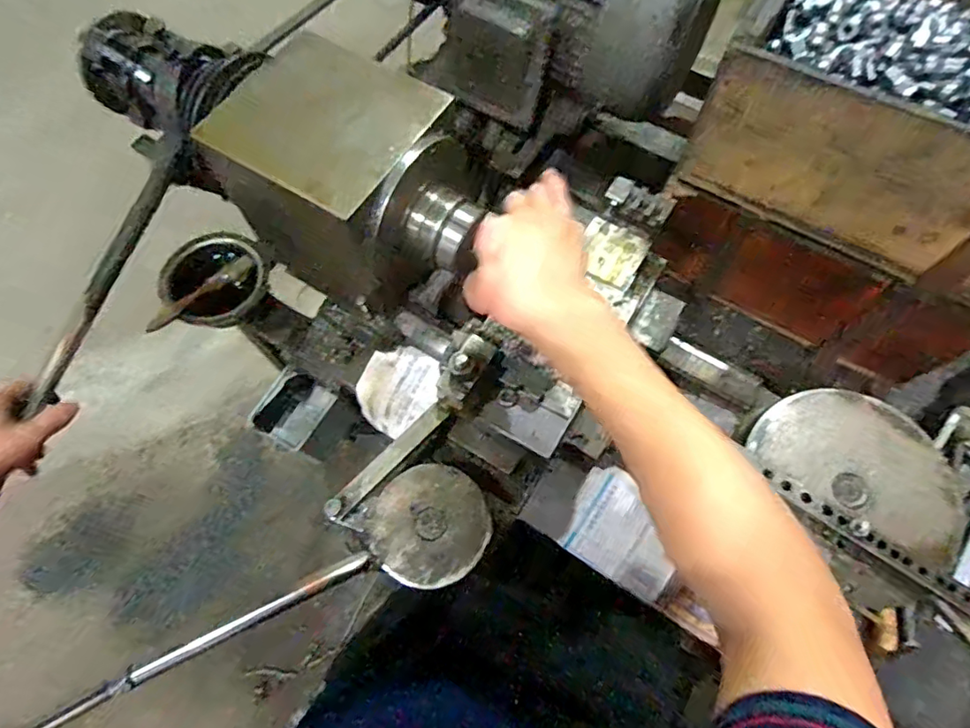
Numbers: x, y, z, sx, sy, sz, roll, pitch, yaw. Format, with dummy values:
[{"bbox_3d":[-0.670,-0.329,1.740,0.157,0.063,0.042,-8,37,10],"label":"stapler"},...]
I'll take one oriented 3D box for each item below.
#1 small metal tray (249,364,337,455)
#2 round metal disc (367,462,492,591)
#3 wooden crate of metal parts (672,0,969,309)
[{"bbox_3d":[-0.258,0.060,0.733,0.077,0.034,0.092,30,70,12],"label":"small metal tray"},{"bbox_3d":[-0.046,0.135,0.461,0.094,0.009,0.096,0,67,0],"label":"round metal disc"},{"bbox_3d":[0.400,-0.236,0.518,0.341,0.150,0.230,29,70,12],"label":"wooden crate of metal parts"}]

